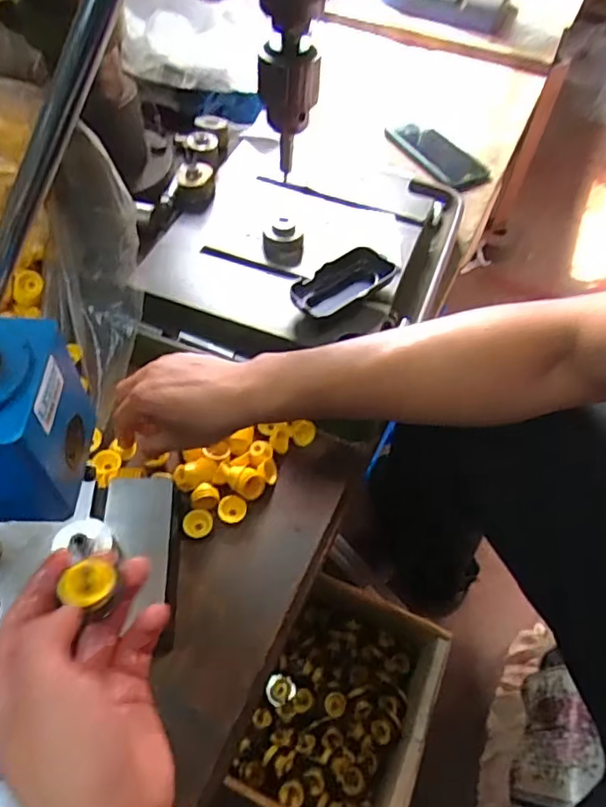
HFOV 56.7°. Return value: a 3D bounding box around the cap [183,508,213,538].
[{"bbox_3d":[-0.091,0.104,0.484,0.025,0.012,0.022,6,56,0],"label":"cap"}]

